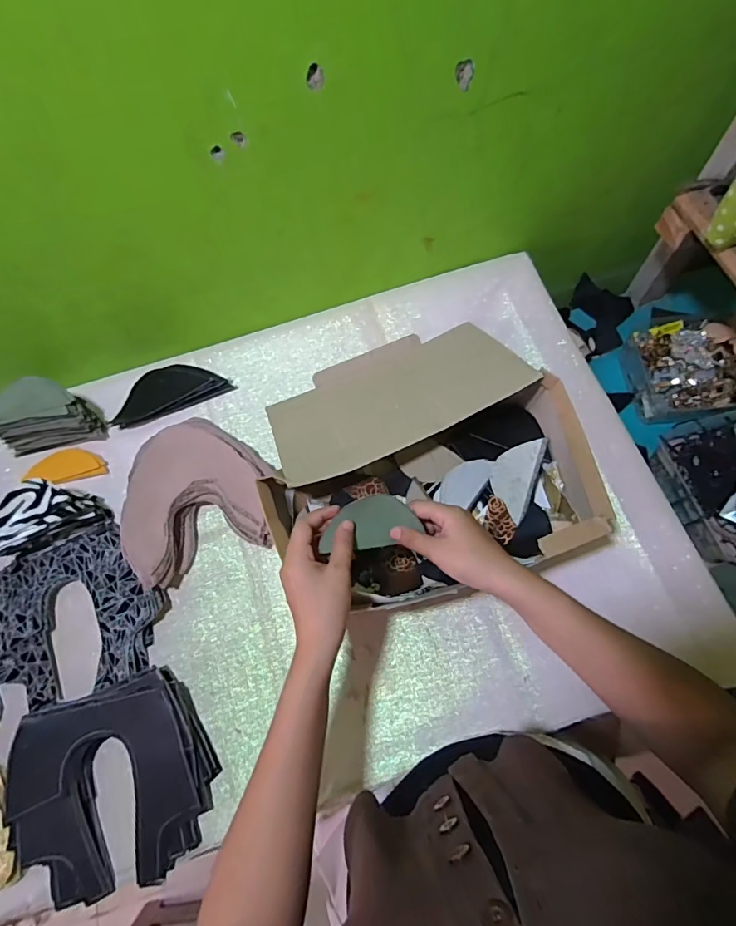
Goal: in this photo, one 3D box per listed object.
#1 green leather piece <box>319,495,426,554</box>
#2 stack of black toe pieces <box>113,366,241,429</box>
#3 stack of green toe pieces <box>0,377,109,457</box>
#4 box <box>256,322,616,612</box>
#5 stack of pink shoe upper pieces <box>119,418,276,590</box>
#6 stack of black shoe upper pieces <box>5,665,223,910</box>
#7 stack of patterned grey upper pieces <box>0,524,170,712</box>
[{"bbox_3d":[0.001,0.057,0.448,0.095,0.011,0.047,-10,90,-12],"label":"green leather piece"},{"bbox_3d":[-0.278,-0.103,0.667,0.162,0.021,0.066,-21,69,-5],"label":"stack of black toe pieces"},{"bbox_3d":[-0.432,-0.064,0.632,0.129,0.086,0.061,-10,68,-1],"label":"stack of green toe pieces"},{"bbox_3d":[0.050,-0.019,0.562,0.342,0.088,0.340,-19,69,-5],"label":"box"},{"bbox_3d":[-0.218,0.035,0.599,0.187,0.047,0.198,-23,69,-6],"label":"stack of pink shoe upper pieces"},{"bbox_3d":[-0.267,0.332,0.494,0.198,0.032,0.185,-20,69,-5],"label":"stack of black shoe upper pieces"},{"bbox_3d":[-0.344,0.178,0.562,0.199,0.029,0.174,-20,69,-5],"label":"stack of patterned grey upper pieces"}]

